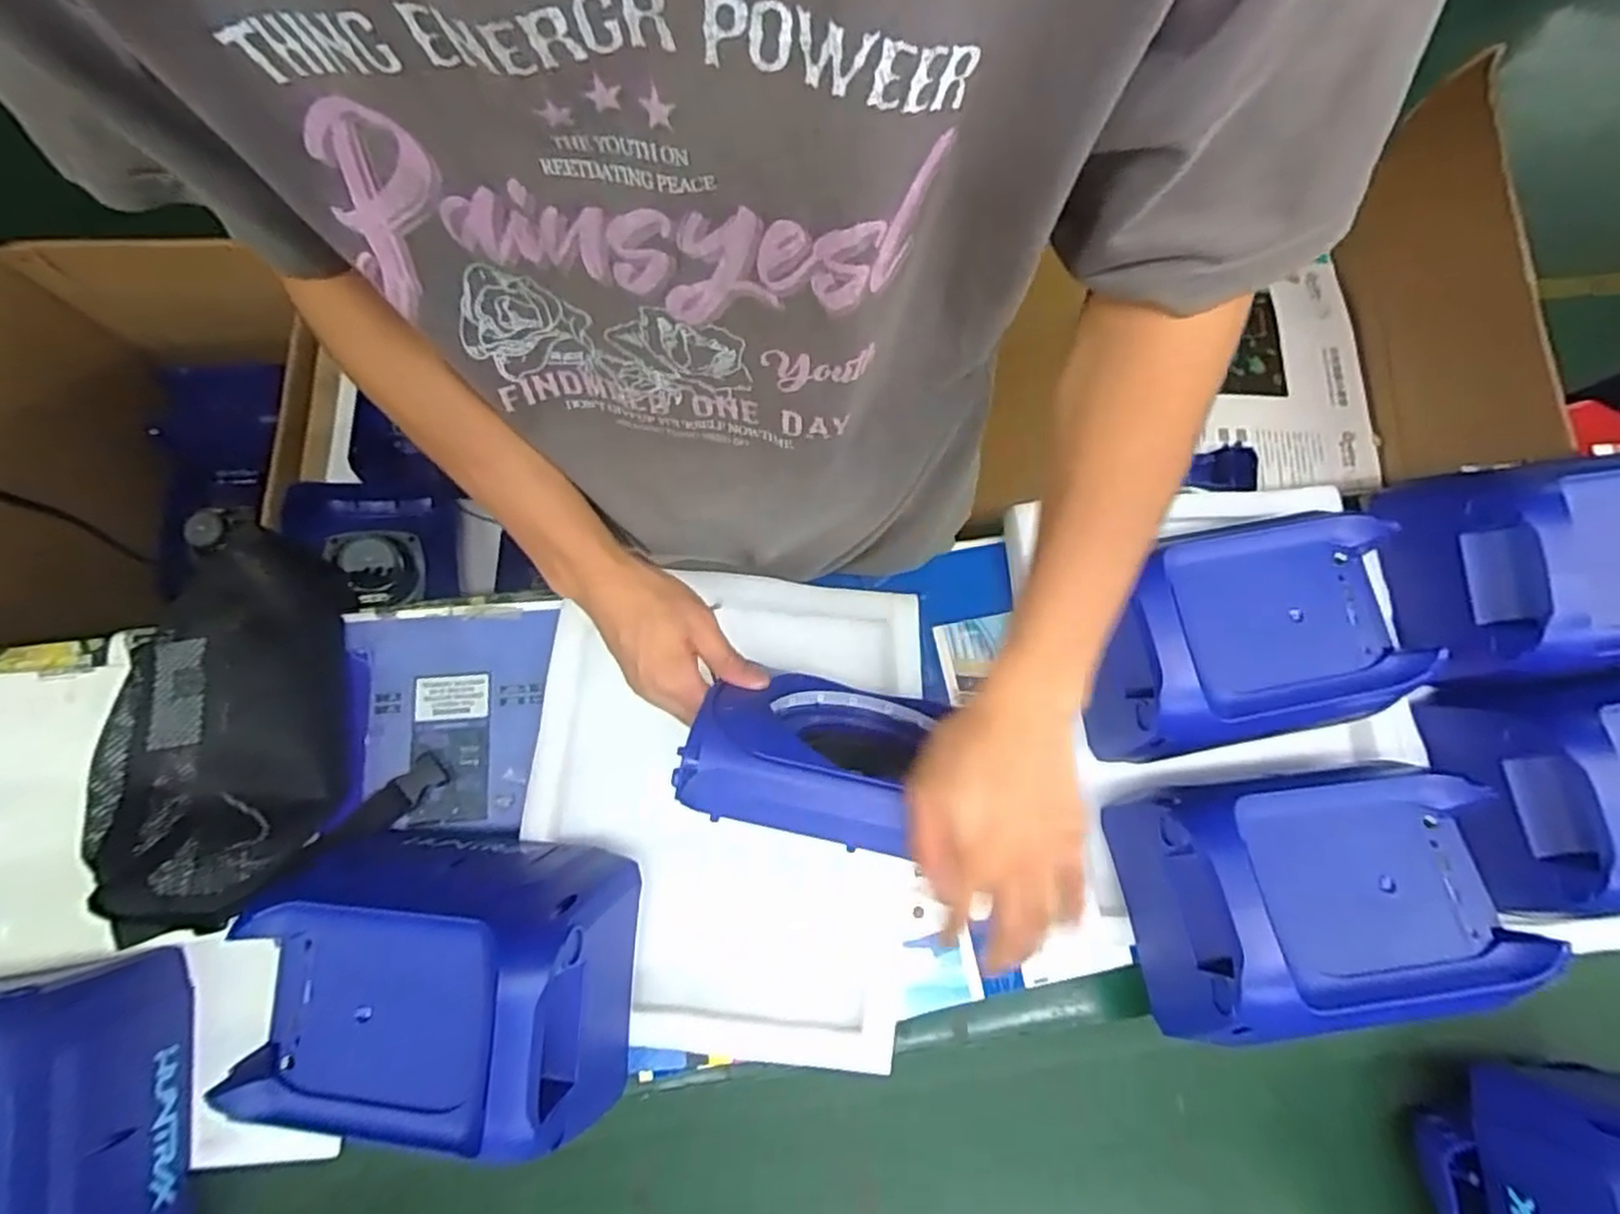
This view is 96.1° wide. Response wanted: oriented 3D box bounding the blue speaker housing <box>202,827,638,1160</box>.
[{"bbox_3d":[-0.237,0.234,0.459,0.227,0.123,0.154,4,78,-1],"label":"blue speaker housing"}]

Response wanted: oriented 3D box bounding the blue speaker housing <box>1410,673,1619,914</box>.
[{"bbox_3d":[0.588,0.130,0.526,0.237,0.106,0.155,-6,78,-3],"label":"blue speaker housing"}]

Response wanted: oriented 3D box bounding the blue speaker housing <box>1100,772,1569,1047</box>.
[{"bbox_3d":[0.344,0.197,0.493,0.211,0.117,0.158,-7,78,-3],"label":"blue speaker housing"}]

